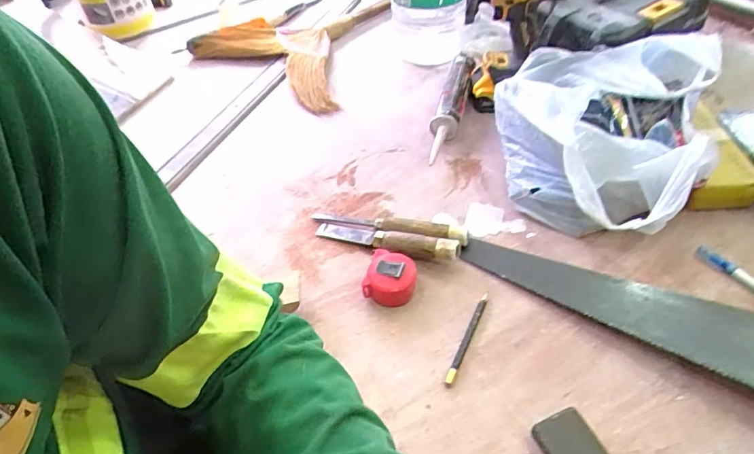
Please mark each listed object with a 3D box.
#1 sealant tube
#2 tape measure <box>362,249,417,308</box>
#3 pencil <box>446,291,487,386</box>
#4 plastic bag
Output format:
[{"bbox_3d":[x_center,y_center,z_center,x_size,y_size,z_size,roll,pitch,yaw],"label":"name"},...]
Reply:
[{"bbox_3d":[0.134,-0.219,0.874,0.050,0.050,0.302,9,47,14],"label":"sealant tube"},{"bbox_3d":[0.019,0.064,0.613,0.065,0.042,0.064,12,48,16],"label":"tape measure"},{"bbox_3d":[0.107,0.129,0.568,0.010,0.006,0.129,18,50,21],"label":"pencil"},{"bbox_3d":[0.306,-0.136,0.695,0.280,0.157,0.300,22,51,24],"label":"plastic bag"}]

